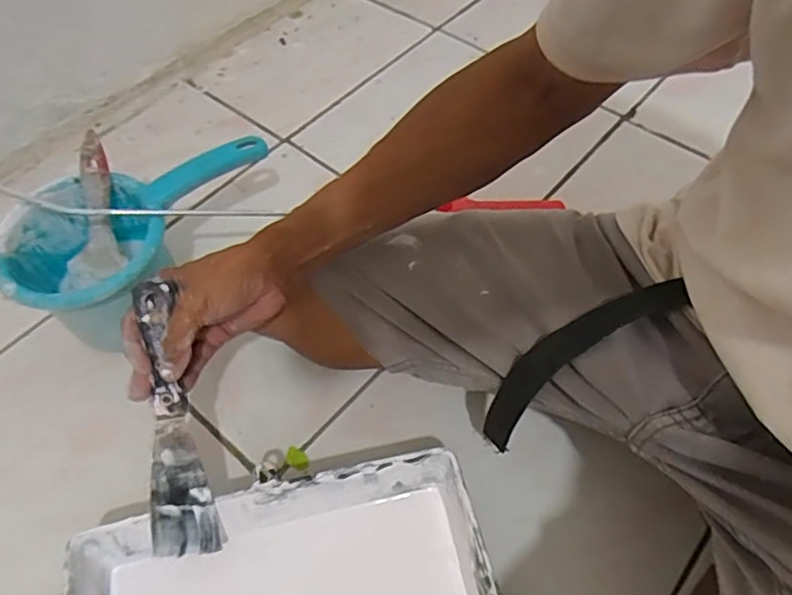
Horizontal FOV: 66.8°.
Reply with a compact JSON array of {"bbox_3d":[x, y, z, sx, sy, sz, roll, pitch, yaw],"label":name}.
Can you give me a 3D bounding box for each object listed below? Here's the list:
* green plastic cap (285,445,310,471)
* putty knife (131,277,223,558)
[{"bbox_3d":[-0.089,0.145,0.539,0.024,0.005,0.017,29,62,19],"label":"green plastic cap"},{"bbox_3d":[-0.165,0.094,0.438,0.045,0.014,0.201,-5,100,-2],"label":"putty knife"}]

